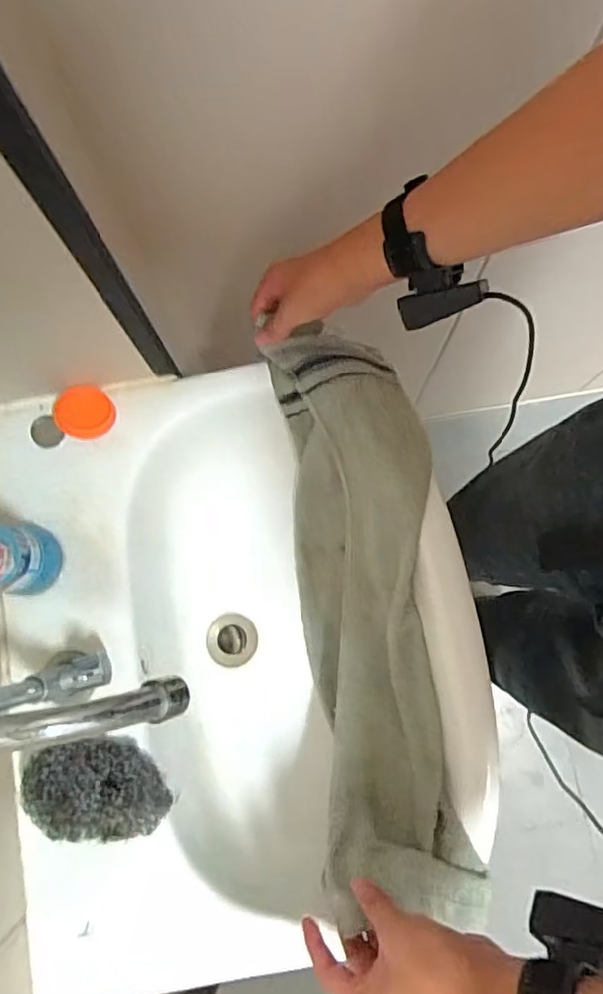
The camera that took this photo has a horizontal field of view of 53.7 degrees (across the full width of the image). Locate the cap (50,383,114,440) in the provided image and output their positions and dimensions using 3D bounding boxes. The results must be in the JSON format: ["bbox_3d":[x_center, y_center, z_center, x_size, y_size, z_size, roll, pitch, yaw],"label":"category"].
[{"bbox_3d":[-0.219,-0.085,0.597,0.061,0.013,0.054,36,82,6],"label":"cap"}]

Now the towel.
[{"bbox_3d":[0.065,0.102,0.622,0.132,0.170,0.533,-7,82,-1],"label":"towel"}]

